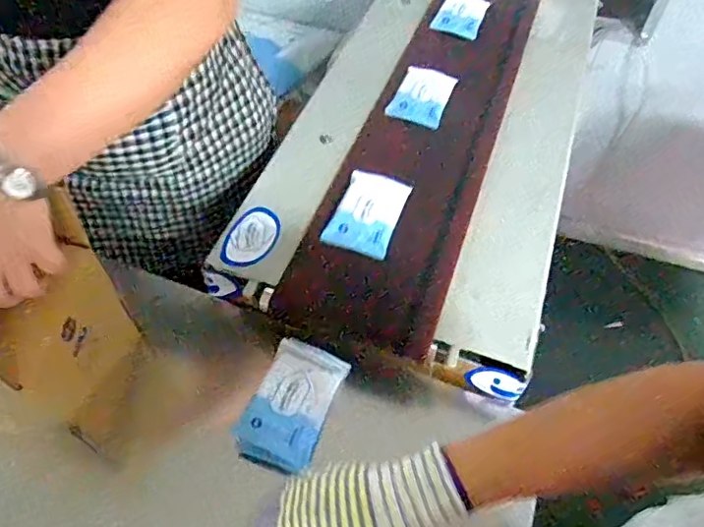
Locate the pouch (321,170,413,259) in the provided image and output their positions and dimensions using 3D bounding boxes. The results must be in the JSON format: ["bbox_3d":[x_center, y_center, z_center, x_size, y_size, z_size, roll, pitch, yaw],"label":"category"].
[{"bbox_3d":[0.022,-0.073,0.758,0.085,0.016,0.148,17,51,9],"label":"pouch"}]

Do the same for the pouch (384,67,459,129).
[{"bbox_3d":[0.120,-0.288,0.940,0.088,0.012,0.147,19,57,11],"label":"pouch"}]

